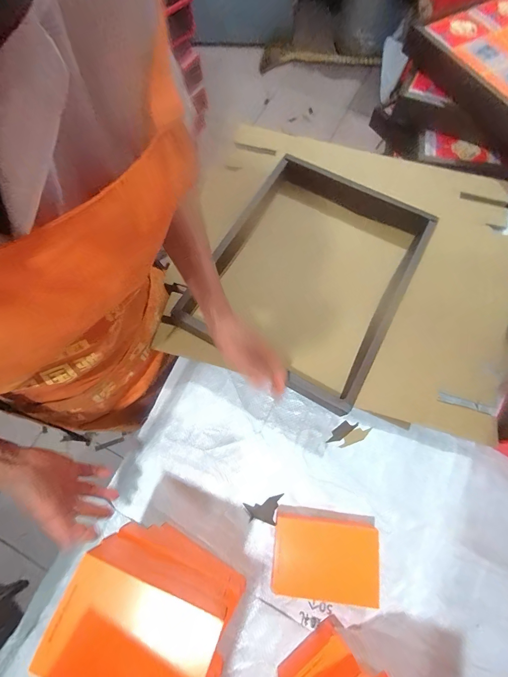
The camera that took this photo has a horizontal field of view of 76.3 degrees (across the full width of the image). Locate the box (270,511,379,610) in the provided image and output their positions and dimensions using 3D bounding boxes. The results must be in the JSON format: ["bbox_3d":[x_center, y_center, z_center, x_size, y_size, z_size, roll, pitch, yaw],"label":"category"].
[{"bbox_3d":[0.106,0.328,0.487,0.152,0.047,0.102,7,71,2],"label":"box"}]

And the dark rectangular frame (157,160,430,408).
[{"bbox_3d":[0.095,-0.128,0.622,0.355,0.087,0.421,29,73,9],"label":"dark rectangular frame"}]

